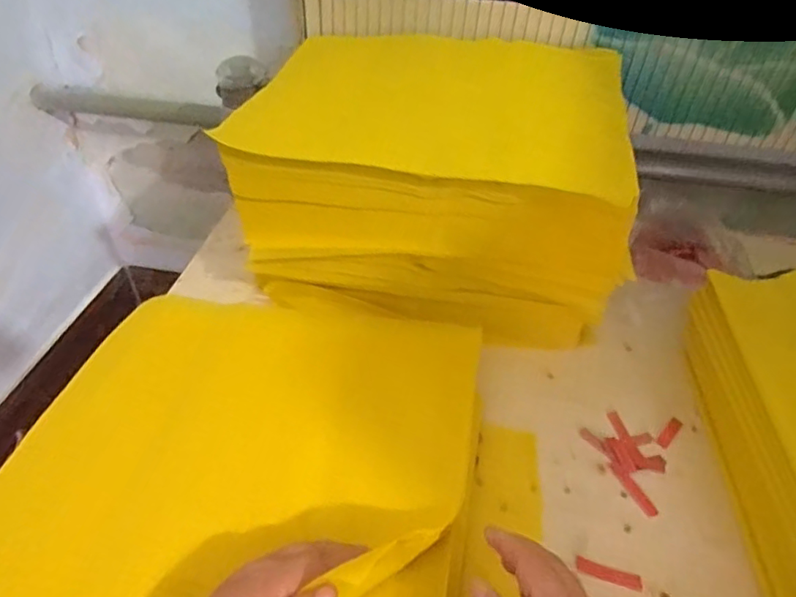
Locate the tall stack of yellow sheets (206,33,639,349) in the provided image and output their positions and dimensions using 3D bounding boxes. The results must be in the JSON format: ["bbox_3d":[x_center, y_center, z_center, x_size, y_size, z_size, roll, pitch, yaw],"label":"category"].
[{"bbox_3d":[0.043,-0.124,0.609,0.353,0.216,0.264,8,43,6],"label":"tall stack of yellow sheets"}]

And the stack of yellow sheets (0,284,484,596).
[{"bbox_3d":[-0.118,0.118,0.456,0.360,0.033,0.369,10,43,8],"label":"stack of yellow sheets"}]

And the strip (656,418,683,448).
[{"bbox_3d":[0.252,0.124,0.508,0.010,0.006,0.041,34,51,29],"label":"strip"}]

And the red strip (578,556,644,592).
[{"bbox_3d":[0.157,0.204,0.407,0.047,0.004,0.012,14,44,11],"label":"red strip"}]

